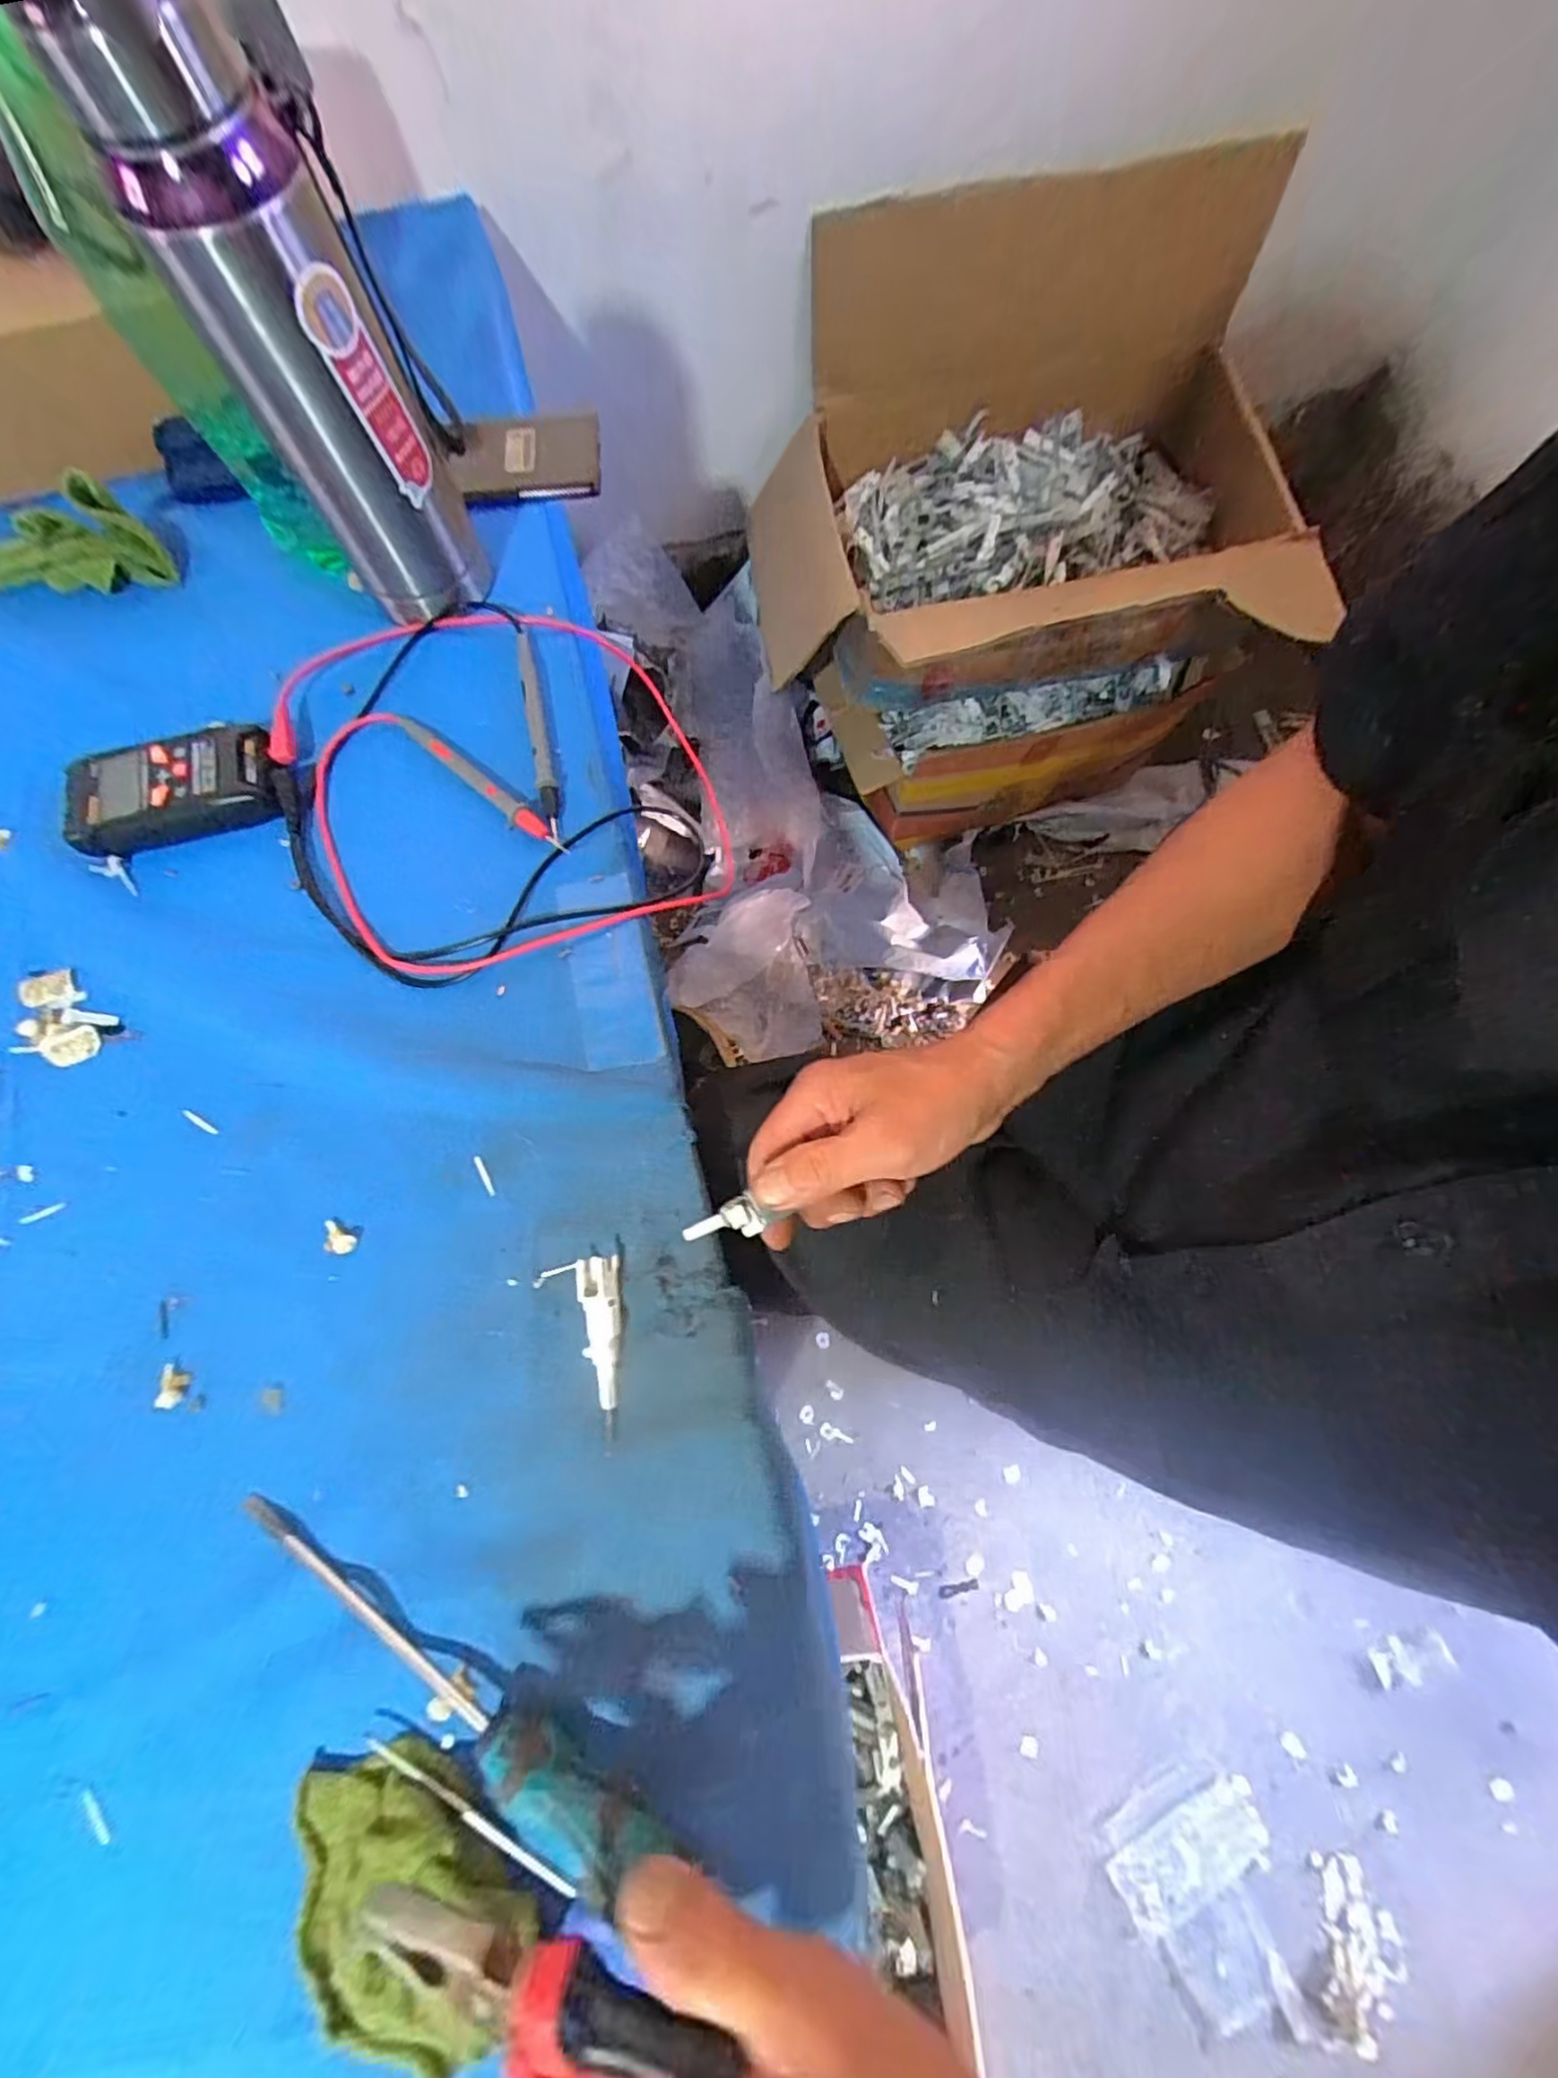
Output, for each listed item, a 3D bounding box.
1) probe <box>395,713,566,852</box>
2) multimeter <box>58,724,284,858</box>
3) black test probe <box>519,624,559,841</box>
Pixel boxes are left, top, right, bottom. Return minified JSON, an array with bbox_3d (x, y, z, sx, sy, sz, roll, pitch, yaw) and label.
[{"bbox_3d":[-0.180,-0.157,0.412,0.144,0.011,0.016,39,79,10],"label":"probe"},{"bbox_3d":[-0.355,-0.148,0.405,0.113,0.024,0.058,-15,75,-3],"label":"multimeter"},{"bbox_3d":[-0.147,-0.190,0.416,0.013,0.014,0.139,-13,75,-3],"label":"black test probe"}]

